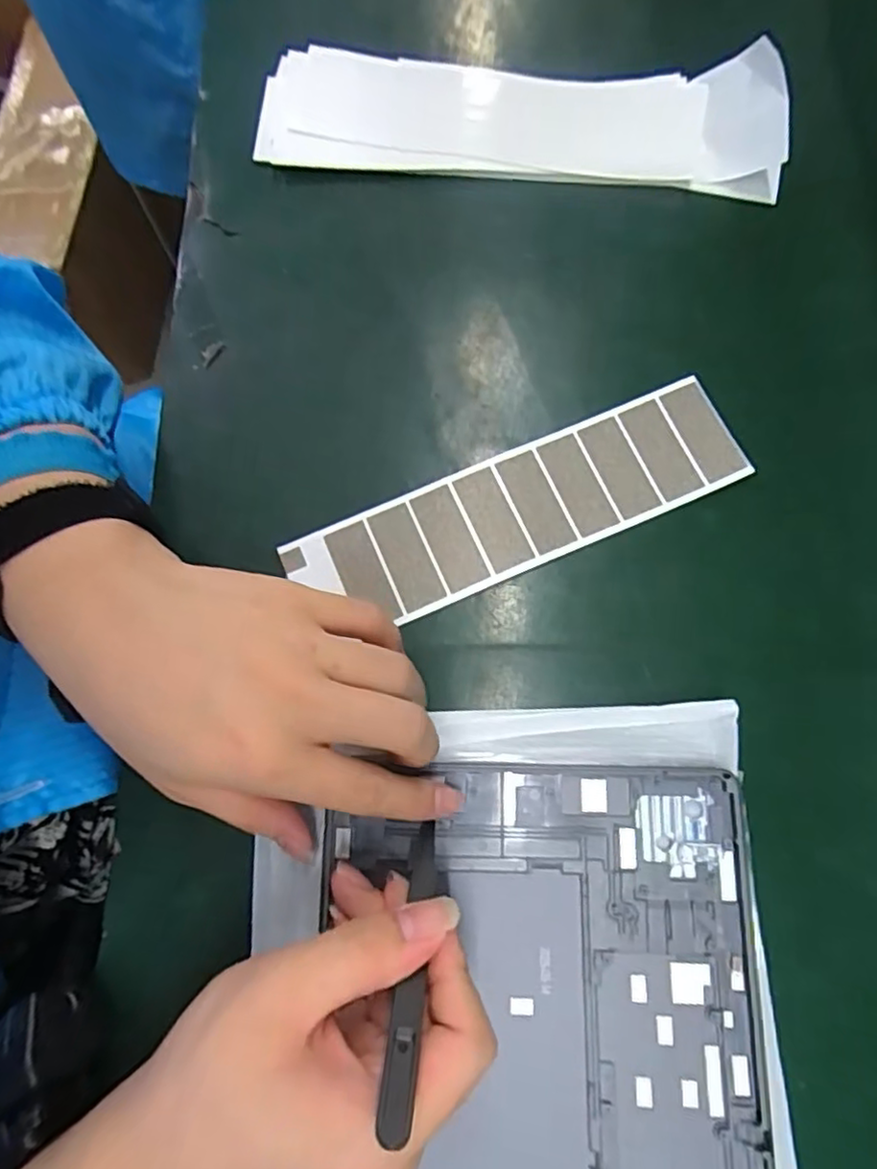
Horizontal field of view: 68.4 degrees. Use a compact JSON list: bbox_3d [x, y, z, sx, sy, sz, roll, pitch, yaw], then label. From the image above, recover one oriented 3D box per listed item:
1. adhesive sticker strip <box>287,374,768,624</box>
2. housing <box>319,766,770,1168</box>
[{"bbox_3d":[0.037,-0.034,0.302,0.210,0.006,0.053,-23,74,-3],"label":"adhesive sticker strip"},{"bbox_3d":[0.037,0.201,0.239,0.164,0.013,0.252,0,78,-1],"label":"housing"}]

